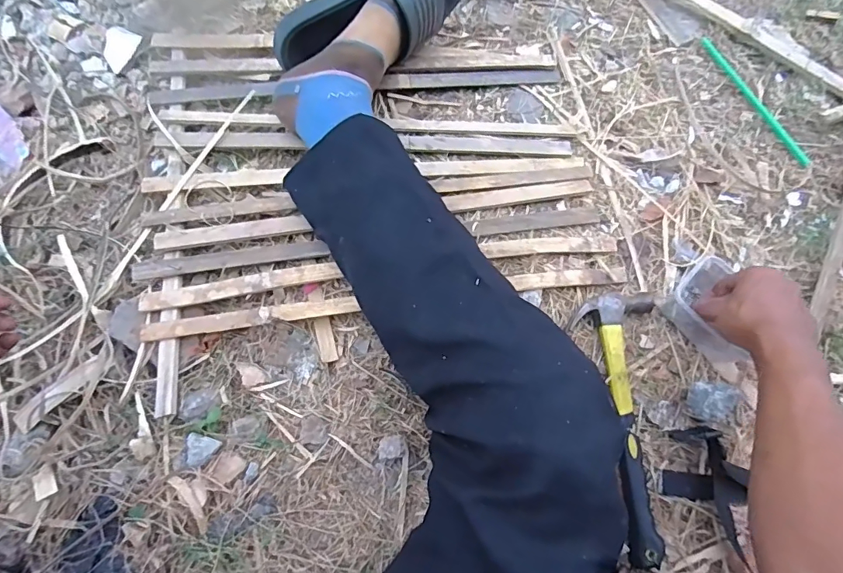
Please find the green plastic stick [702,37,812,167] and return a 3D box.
[{"bbox_3d":[0.433,-0.244,0.598,0.013,0.008,0.215,-25,76,-7],"label":"green plastic stick"}]

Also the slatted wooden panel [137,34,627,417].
[{"bbox_3d":[-0.067,-0.150,0.541,0.531,0.040,0.480,-11,75,-4],"label":"slatted wooden panel"}]

